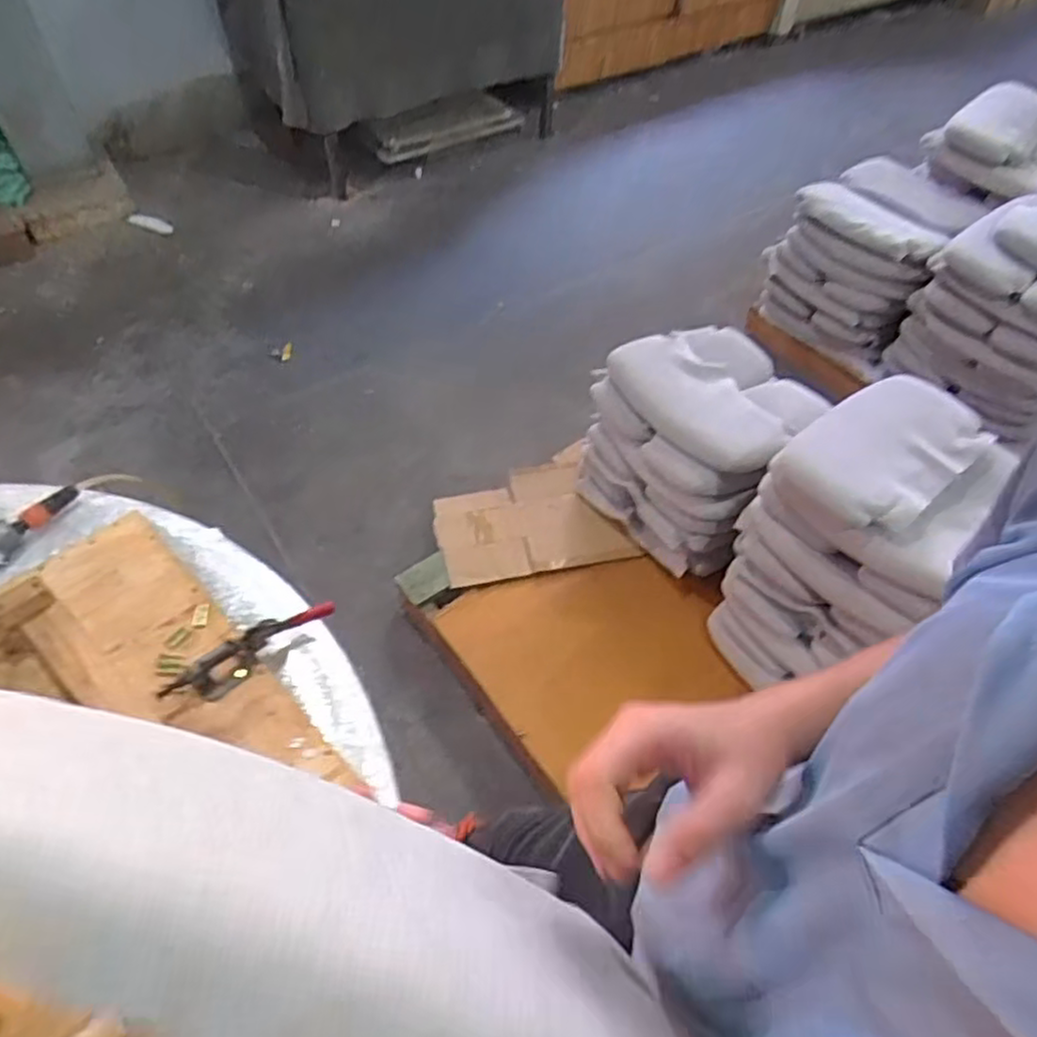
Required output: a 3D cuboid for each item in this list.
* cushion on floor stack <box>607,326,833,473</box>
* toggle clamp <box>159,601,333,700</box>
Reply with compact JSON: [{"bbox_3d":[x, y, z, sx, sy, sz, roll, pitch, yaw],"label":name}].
[{"bbox_3d":[0.439,-0.290,1.541,0.350,0.060,0.372,-33,60,-23],"label":"cushion on floor stack"},{"bbox_3d":[-0.307,0.144,0.809,0.056,0.047,0.201,37,60,24],"label":"toggle clamp"}]

